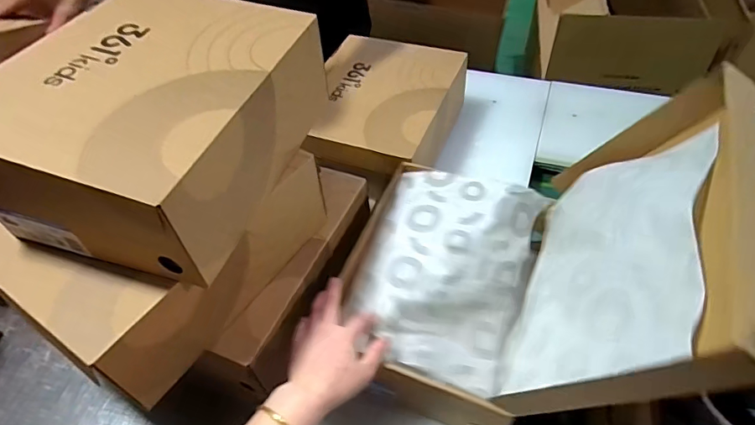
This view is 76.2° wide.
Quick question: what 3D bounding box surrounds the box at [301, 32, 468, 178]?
[{"bbox_3d":[0.006,-0.184,0.875,0.235,0.108,0.331,14,53,17],"label":"box"}]

